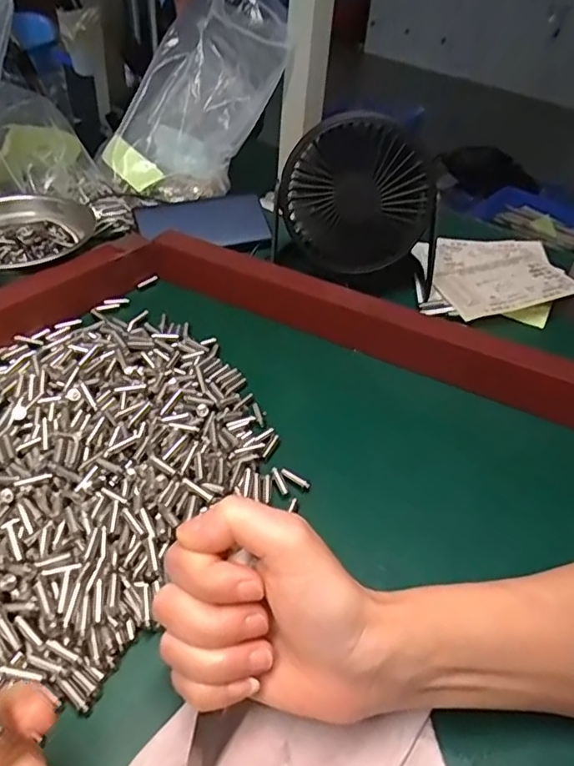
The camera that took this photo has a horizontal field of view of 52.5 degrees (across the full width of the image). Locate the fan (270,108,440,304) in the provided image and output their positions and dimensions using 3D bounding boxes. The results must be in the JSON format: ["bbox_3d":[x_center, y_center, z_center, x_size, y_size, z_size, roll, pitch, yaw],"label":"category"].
[{"bbox_3d":[0.066,-0.158,0.499,0.138,0.124,0.071,13,42,7],"label":"fan"}]

